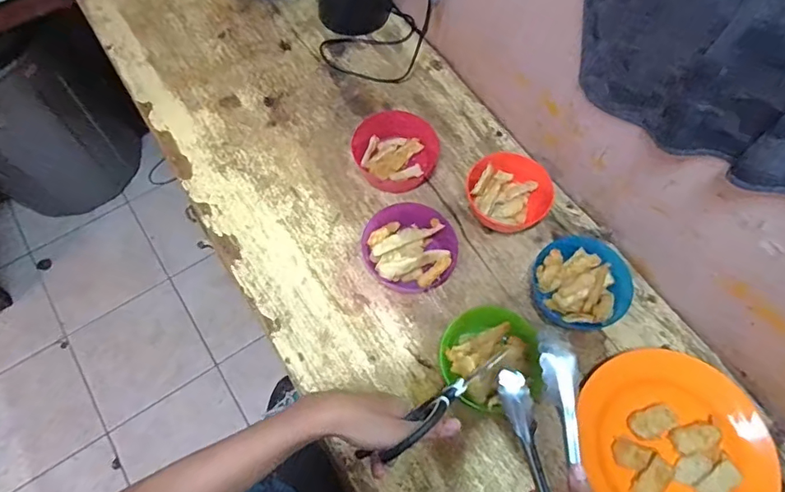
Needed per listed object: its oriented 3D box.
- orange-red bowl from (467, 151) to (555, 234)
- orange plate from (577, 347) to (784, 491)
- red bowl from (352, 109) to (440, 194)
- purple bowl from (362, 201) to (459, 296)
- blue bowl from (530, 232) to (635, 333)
[{"bbox_3d":[0.155,-0.068,0.674,0.109,0.057,0.093,15,66,7],"label":"orange-red bowl"},{"bbox_3d":[0.307,0.223,0.550,0.190,0.036,0.207,0,66,0],"label":"orange plate"},{"bbox_3d":[0.006,-0.132,0.711,0.114,0.044,0.112,0,66,0],"label":"red bowl"},{"bbox_3d":[0.023,0.003,0.644,0.115,0.044,0.104,21,67,10],"label":"purple bowl"},{"bbox_3d":[0.233,0.047,0.630,0.107,0.042,0.115,-36,70,-15],"label":"blue bowl"}]

